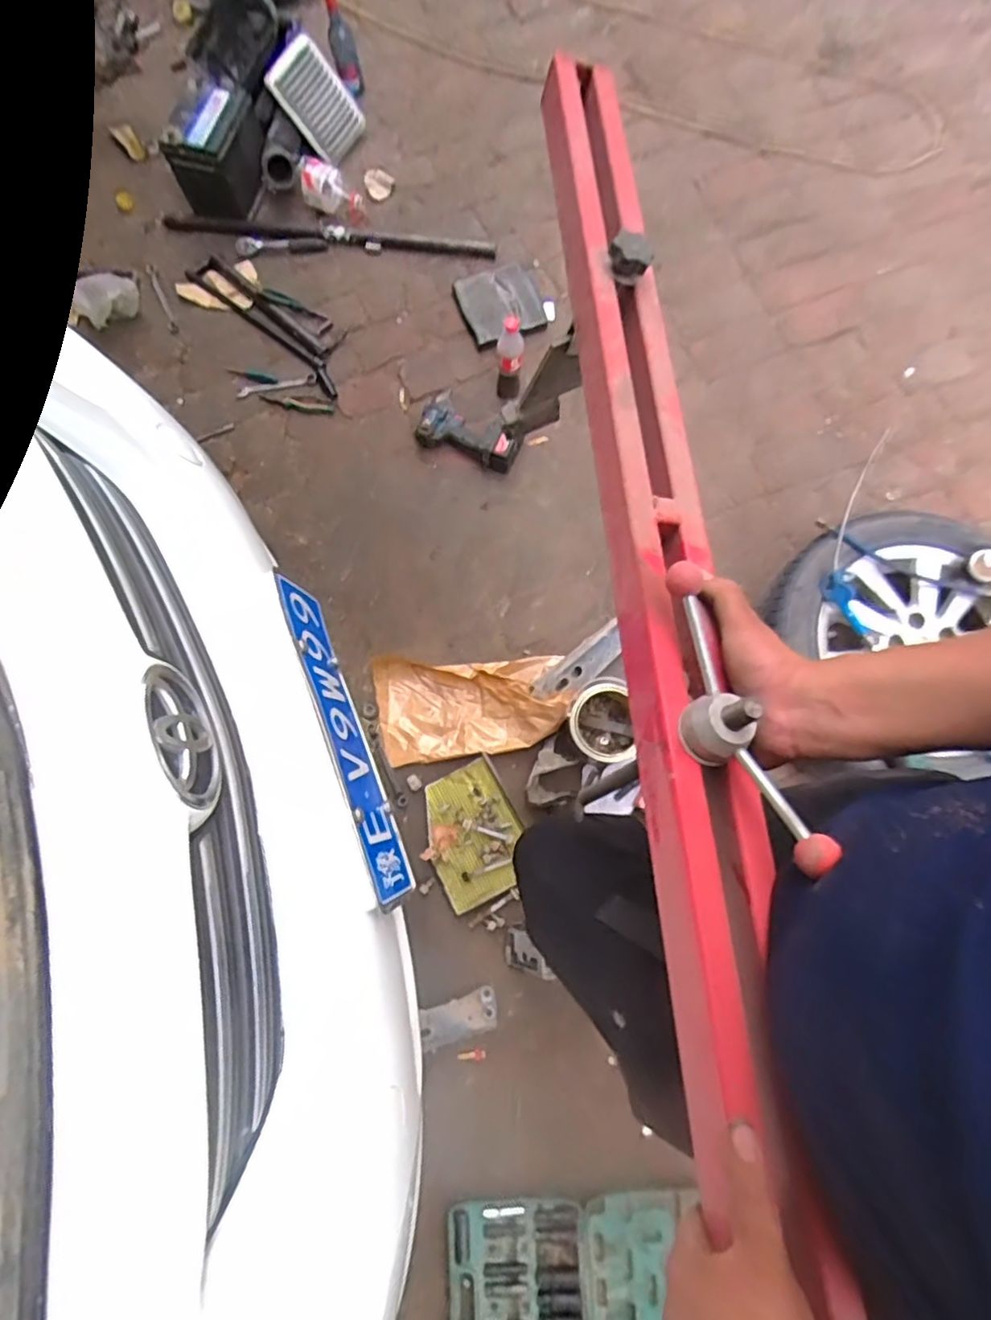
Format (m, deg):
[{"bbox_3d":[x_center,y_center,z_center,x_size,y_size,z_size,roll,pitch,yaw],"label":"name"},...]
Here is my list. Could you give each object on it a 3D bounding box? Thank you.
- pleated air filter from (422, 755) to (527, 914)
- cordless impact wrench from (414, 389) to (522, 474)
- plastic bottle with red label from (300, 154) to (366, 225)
[{"bbox_3d":[-0.049,0.352,1.288,0.193,0.019,0.257,-28,80,-4],"label":"pleated air filter"},{"bbox_3d":[-0.060,-0.494,1.383,0.221,0.066,0.106,21,80,5],"label":"cordless impact wrench"},{"bbox_3d":[-0.343,-0.991,1.348,0.132,0.104,0.066,19,80,5],"label":"plastic bottle with red label"}]

